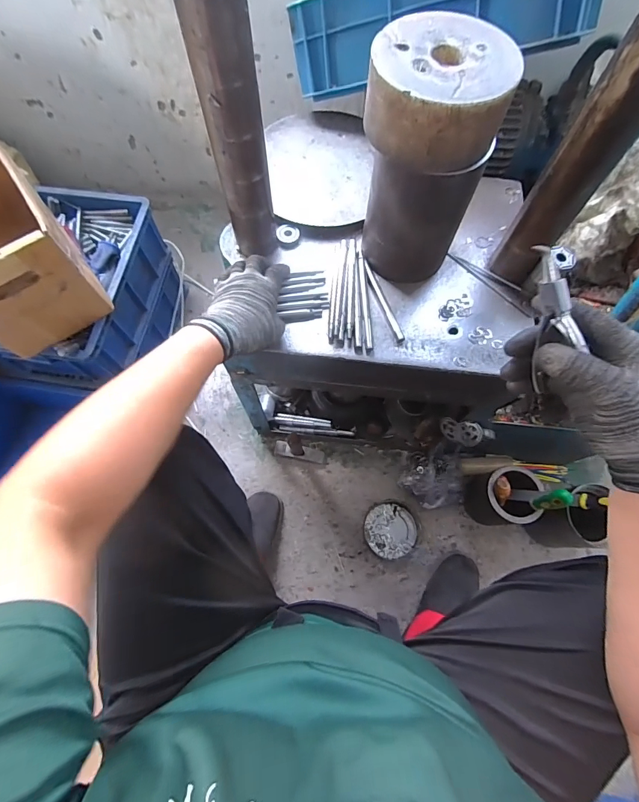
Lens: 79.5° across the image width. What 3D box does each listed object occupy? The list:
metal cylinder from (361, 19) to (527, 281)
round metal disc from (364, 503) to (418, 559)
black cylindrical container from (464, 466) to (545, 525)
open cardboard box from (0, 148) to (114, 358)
[{"bbox_3d":[0.127,-0.286,0.490,0.139,0.252,0.132,17,70,6],"label":"metal cylinder"},{"bbox_3d":[0.162,0.293,0.872,0.112,0.009,0.116,0,69,-1],"label":"round metal disc"},{"bbox_3d":[0.387,0.207,0.822,0.101,0.176,0.105,0,69,-1],"label":"black cylindrical container"},{"bbox_3d":[-0.559,-0.275,0.674,0.190,0.194,0.307,-35,73,-13],"label":"open cardboard box"}]

